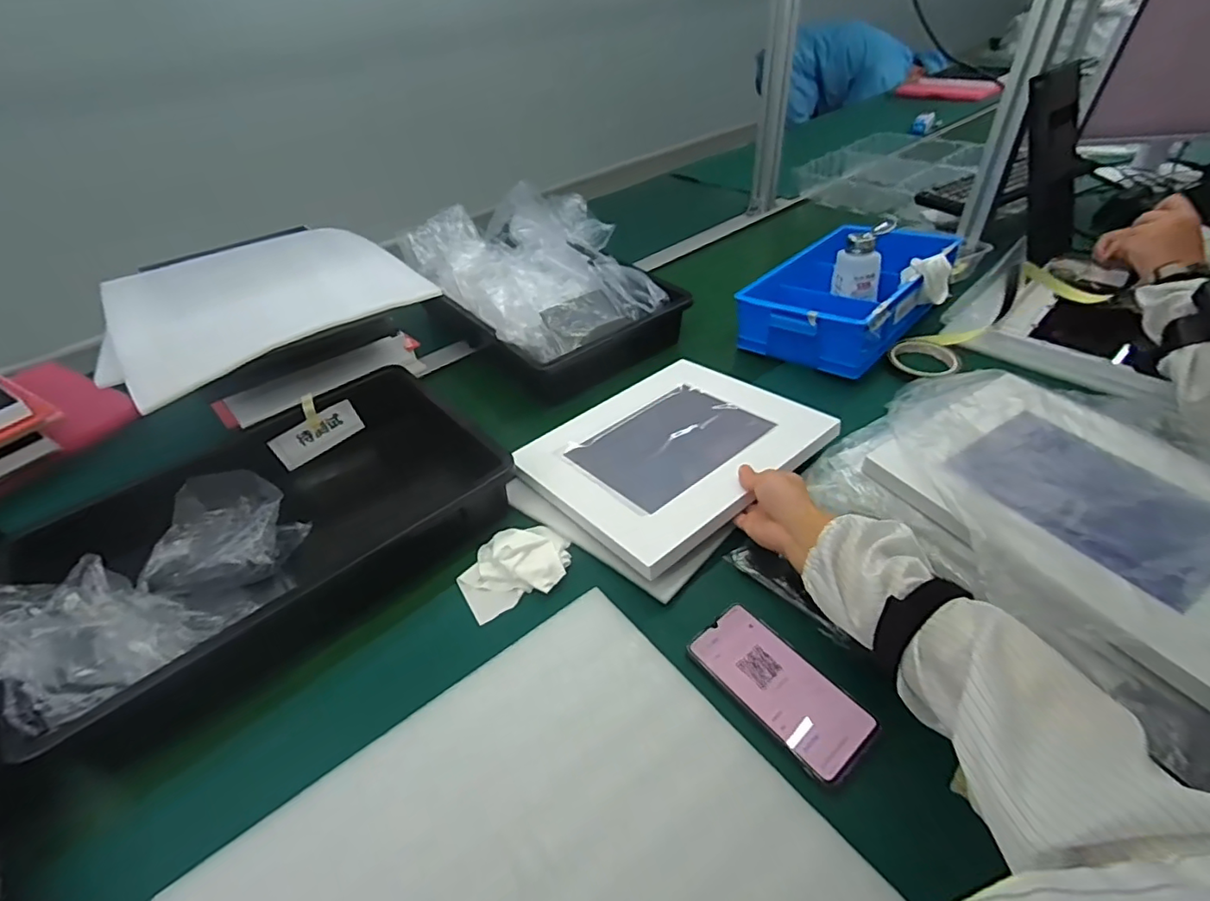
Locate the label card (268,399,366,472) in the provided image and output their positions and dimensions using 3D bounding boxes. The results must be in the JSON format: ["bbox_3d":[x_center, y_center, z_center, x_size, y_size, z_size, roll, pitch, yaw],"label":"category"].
[{"bbox_3d":[-0.366,-0.020,0.719,0.106,0.048,0.005,-38,38,-22],"label":"label card"}]

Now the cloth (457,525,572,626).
[{"bbox_3d":[-0.090,0.109,0.561,0.109,0.029,0.084,-18,43,-15],"label":"cloth"}]

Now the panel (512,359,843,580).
[{"bbox_3d":[0.071,-0.007,0.650,0.294,0.028,0.264,-34,42,-27],"label":"panel"}]

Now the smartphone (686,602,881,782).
[{"bbox_3d":[0.144,0.193,0.465,0.071,0.009,0.144,-30,47,-26],"label":"smartphone"}]

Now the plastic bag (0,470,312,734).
[{"bbox_3d":[-0.408,0.120,0.516,0.150,0.104,0.251,18,46,24],"label":"plastic bag"}]

